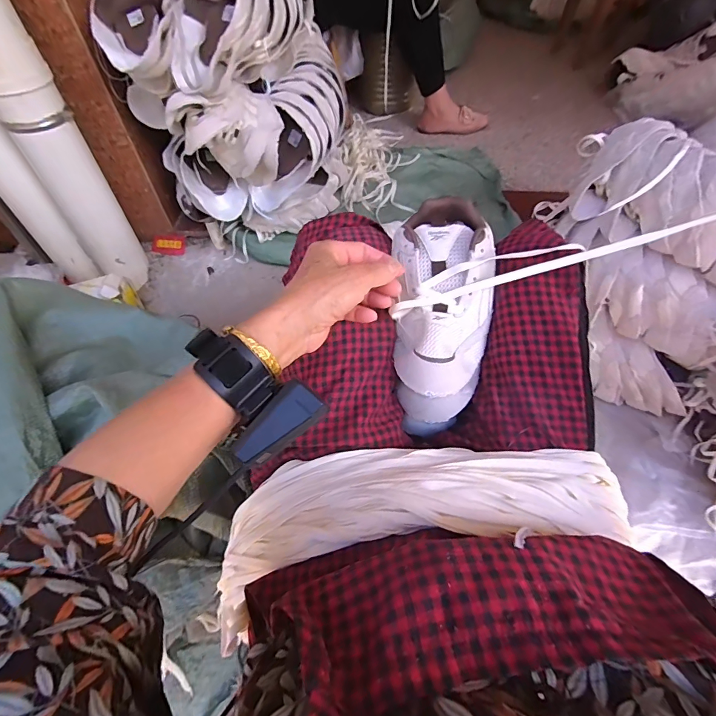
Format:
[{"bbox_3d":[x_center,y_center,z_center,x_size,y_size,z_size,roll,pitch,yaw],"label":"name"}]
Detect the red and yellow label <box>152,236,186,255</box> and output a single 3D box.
[{"bbox_3d":[-0.506,-0.302,1.020,0.086,0.008,0.050,5,83,-1],"label":"red and yellow label"}]

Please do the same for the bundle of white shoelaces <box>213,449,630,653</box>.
[{"bbox_3d":[0.052,0.136,0.352,0.376,0.106,0.125,-10,57,-8],"label":"bundle of white shoelaces"}]

